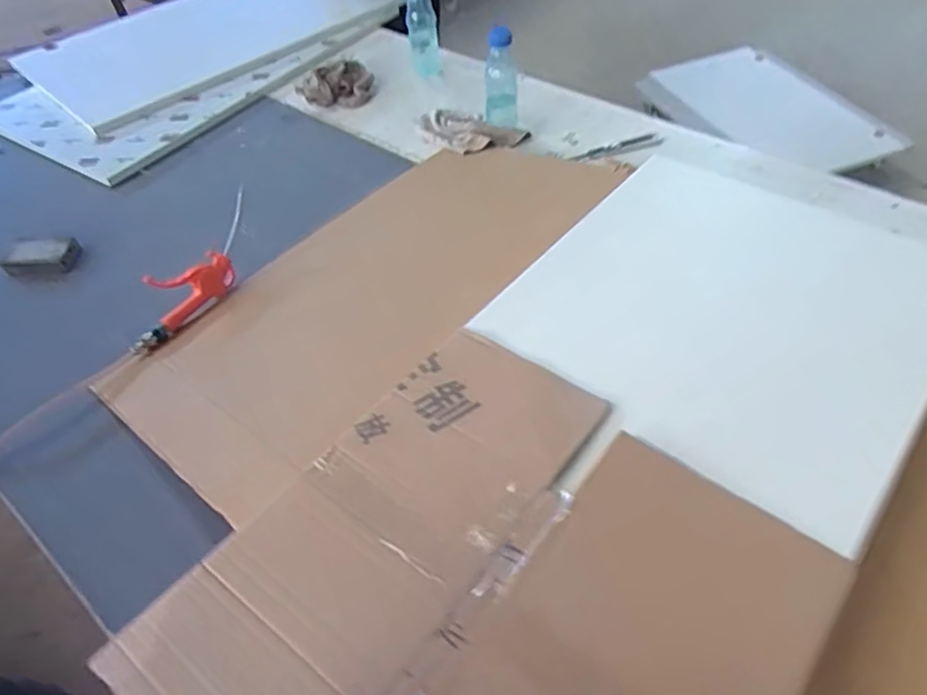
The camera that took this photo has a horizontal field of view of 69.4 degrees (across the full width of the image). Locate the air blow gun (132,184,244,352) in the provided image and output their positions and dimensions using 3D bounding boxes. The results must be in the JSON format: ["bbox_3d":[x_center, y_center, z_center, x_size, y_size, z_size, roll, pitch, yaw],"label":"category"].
[{"bbox_3d":[-0.375,-0.105,0.948,0.041,0.092,0.257,20,66,22],"label":"air blow gun"}]

